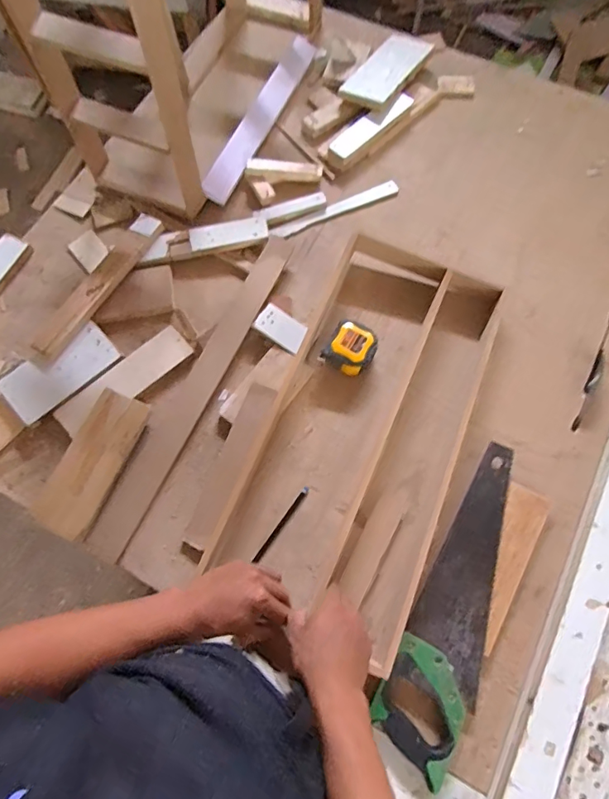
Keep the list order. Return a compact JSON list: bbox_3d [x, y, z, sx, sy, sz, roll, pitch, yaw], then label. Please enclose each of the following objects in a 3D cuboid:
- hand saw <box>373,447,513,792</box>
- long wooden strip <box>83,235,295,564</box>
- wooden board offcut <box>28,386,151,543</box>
[{"bbox_3d":[0.223,0.269,0.632,0.113,0.021,0.420,28,74,9],"label":"hand saw"},{"bbox_3d":[-0.172,-0.027,0.746,0.065,0.019,0.580,26,78,5],"label":"long wooden strip"},{"bbox_3d":[-0.322,0.092,0.700,0.084,0.022,0.217,22,74,8],"label":"wooden board offcut"}]

